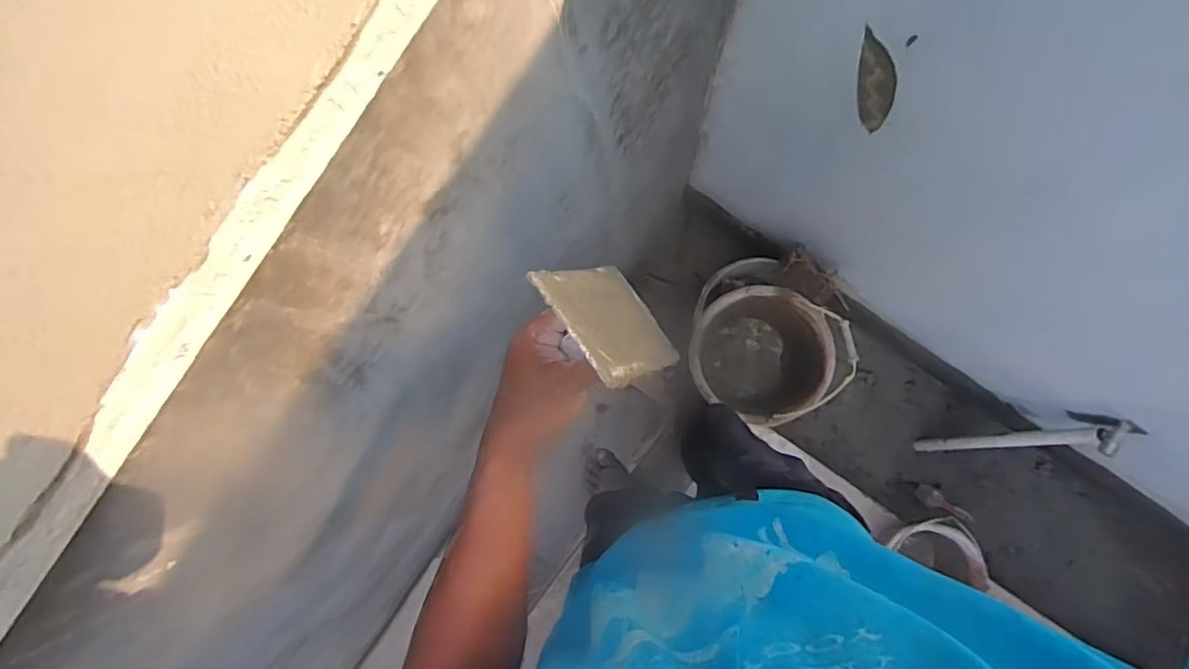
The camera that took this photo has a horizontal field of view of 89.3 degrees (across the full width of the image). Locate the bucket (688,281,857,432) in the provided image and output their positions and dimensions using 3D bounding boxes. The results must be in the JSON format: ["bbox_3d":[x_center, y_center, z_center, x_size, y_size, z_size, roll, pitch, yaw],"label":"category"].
[{"bbox_3d":[0.355,0.042,1.295,0.280,0.235,0.260,0,88,5],"label":"bucket"}]

